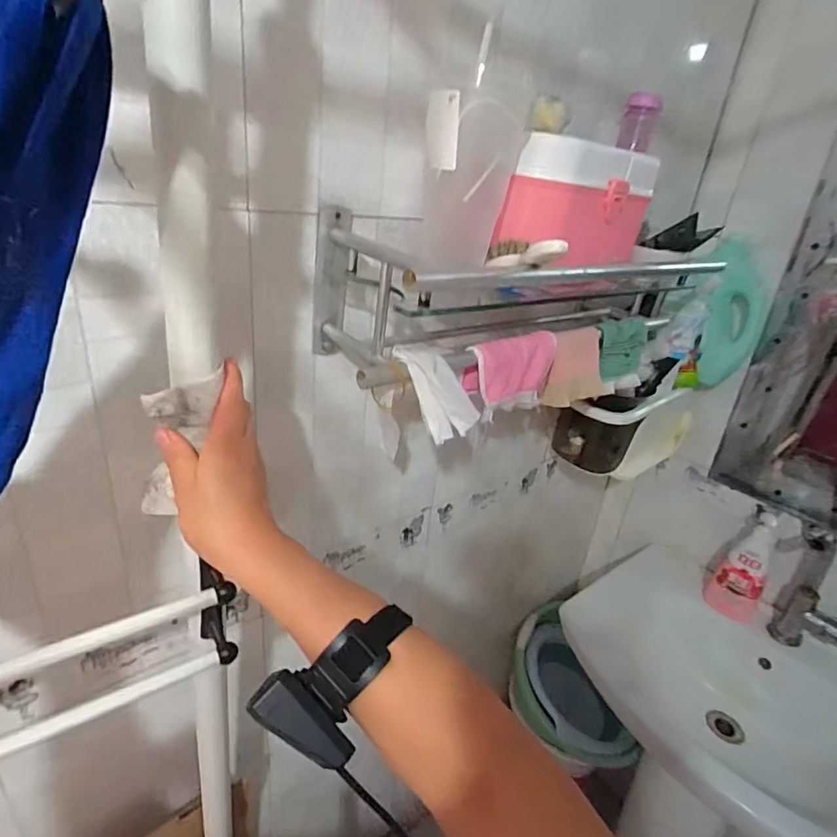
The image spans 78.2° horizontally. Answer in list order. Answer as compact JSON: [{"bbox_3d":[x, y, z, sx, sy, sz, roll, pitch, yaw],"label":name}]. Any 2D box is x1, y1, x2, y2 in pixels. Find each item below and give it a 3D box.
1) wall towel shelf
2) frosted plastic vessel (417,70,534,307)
[{"bbox_3d":[0.214,-0.171,0.704,0.686,0.155,0.202,-14,33,-37],"label":"wall towel shelf"},{"bbox_3d":[0.055,-0.246,0.532,0.093,0.187,0.107,9,26,5],"label":"frosted plastic vessel"}]

